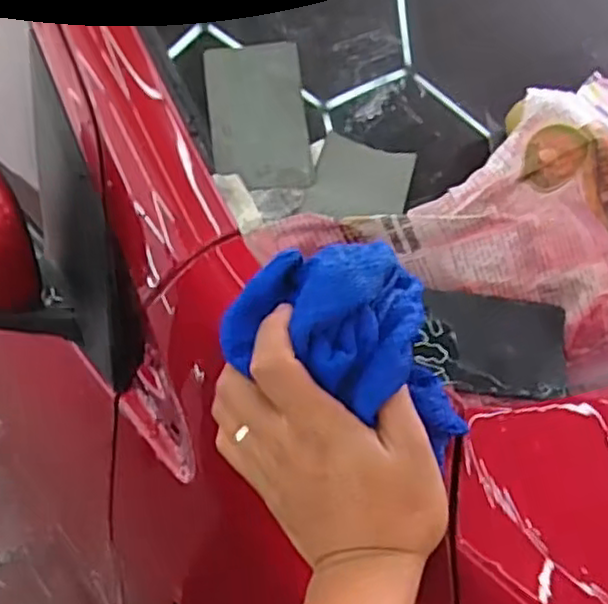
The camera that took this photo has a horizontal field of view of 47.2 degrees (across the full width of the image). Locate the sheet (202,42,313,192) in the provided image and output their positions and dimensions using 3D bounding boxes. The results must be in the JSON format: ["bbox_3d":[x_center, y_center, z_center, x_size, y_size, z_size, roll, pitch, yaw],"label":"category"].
[{"bbox_3d":[-0.034,-0.141,0.527,0.073,0.005,0.122,-4,73,-11],"label":"sheet"}]

